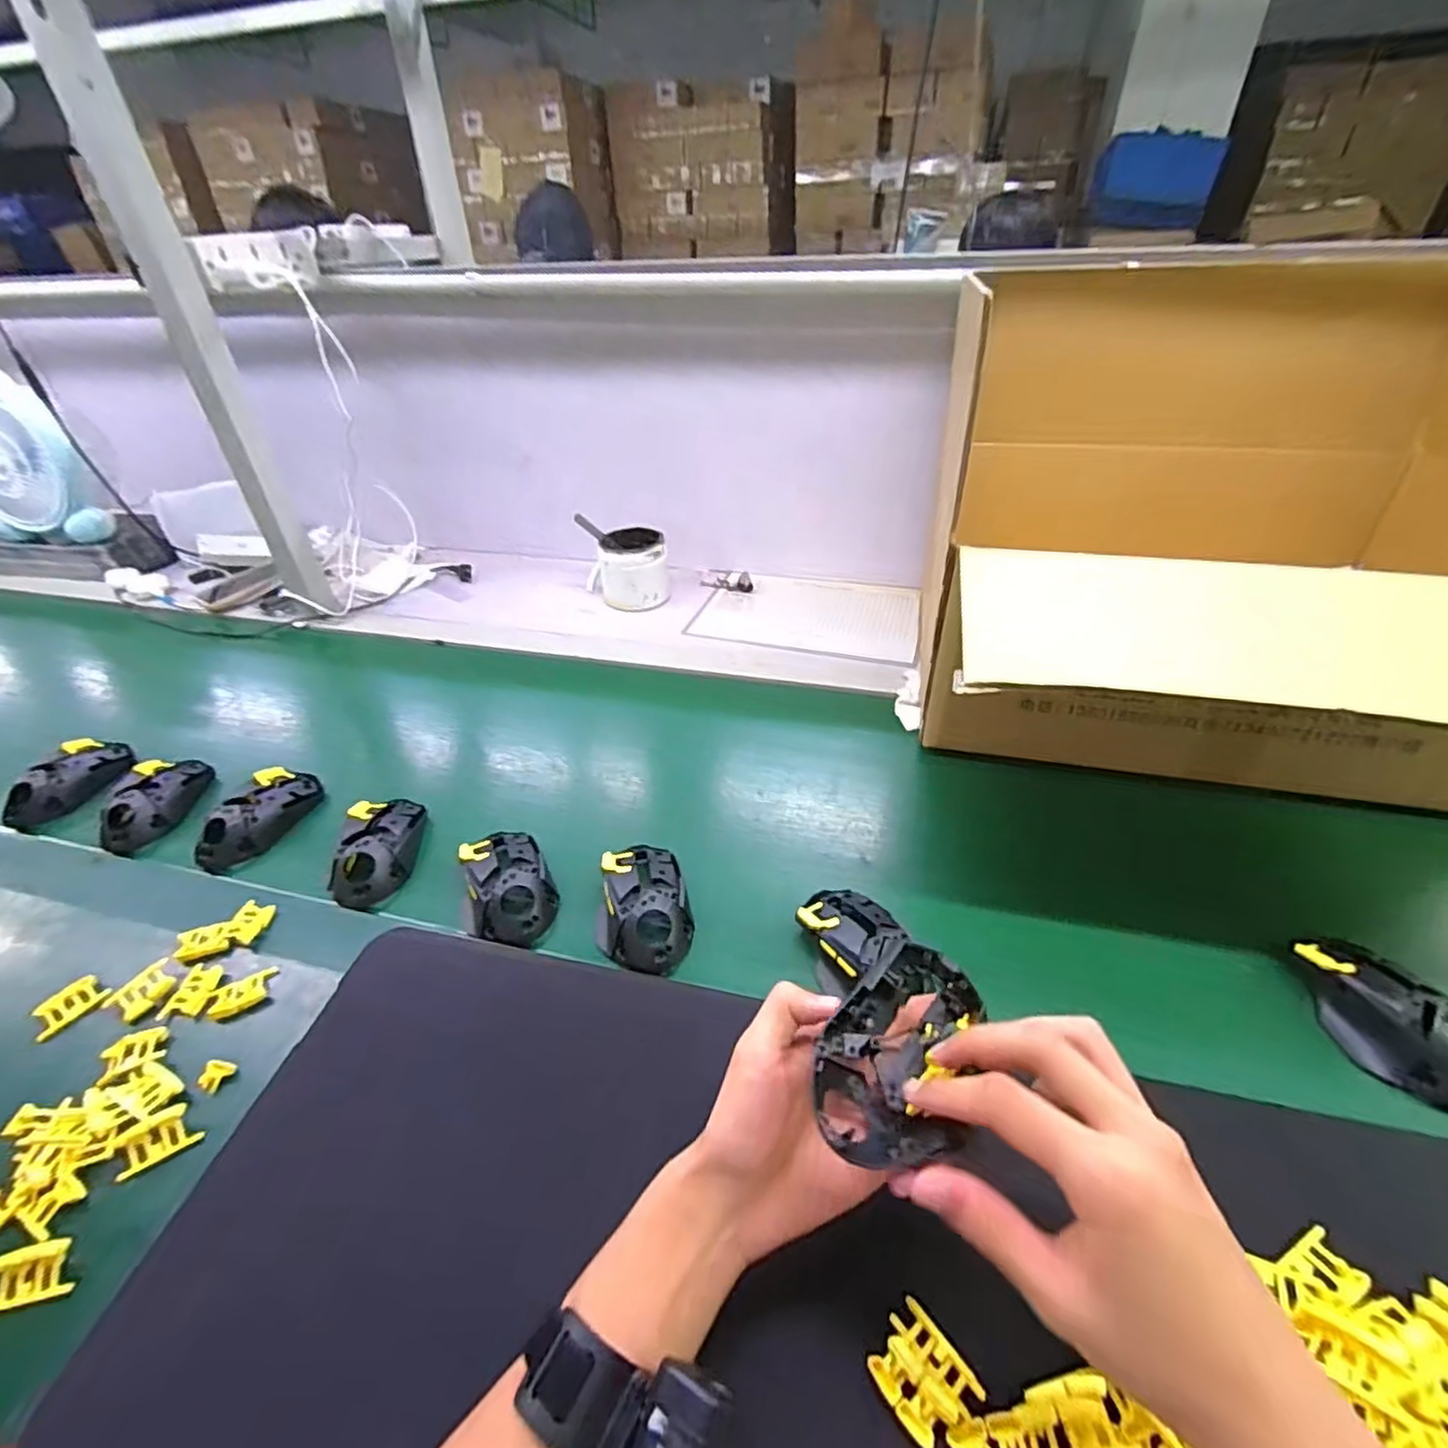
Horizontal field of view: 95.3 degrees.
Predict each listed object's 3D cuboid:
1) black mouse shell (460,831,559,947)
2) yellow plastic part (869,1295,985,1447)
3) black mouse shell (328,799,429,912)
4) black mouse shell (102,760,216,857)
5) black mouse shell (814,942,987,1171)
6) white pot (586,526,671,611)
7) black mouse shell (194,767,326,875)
[{"bbox_3d":[-0.182,0.131,0.543,0.070,0.032,0.108,-19,40,-21],"label":"black mouse shell"},{"bbox_3d":[0.092,0.303,0.307,0.038,0.010,0.042,-27,44,-29],"label":"yellow plastic part"},{"bbox_3d":[-0.308,0.106,0.587,0.068,0.033,0.113,-2,37,0],"label":"black mouse shell"},{"bbox_3d":[-0.561,0.075,0.650,0.061,0.034,0.116,-5,37,-5],"label":"black mouse shell"},{"bbox_3d":[0.087,0.167,0.333,0.067,0.043,0.105,15,40,22],"label":"black mouse shell"},{"bbox_3d":[-0.141,-0.230,0.954,0.117,0.101,0.109,-6,37,-6],"label":"white pot"},{"bbox_3d":[-0.441,0.086,0.627,0.058,0.040,0.120,9,38,14],"label":"black mouse shell"}]

